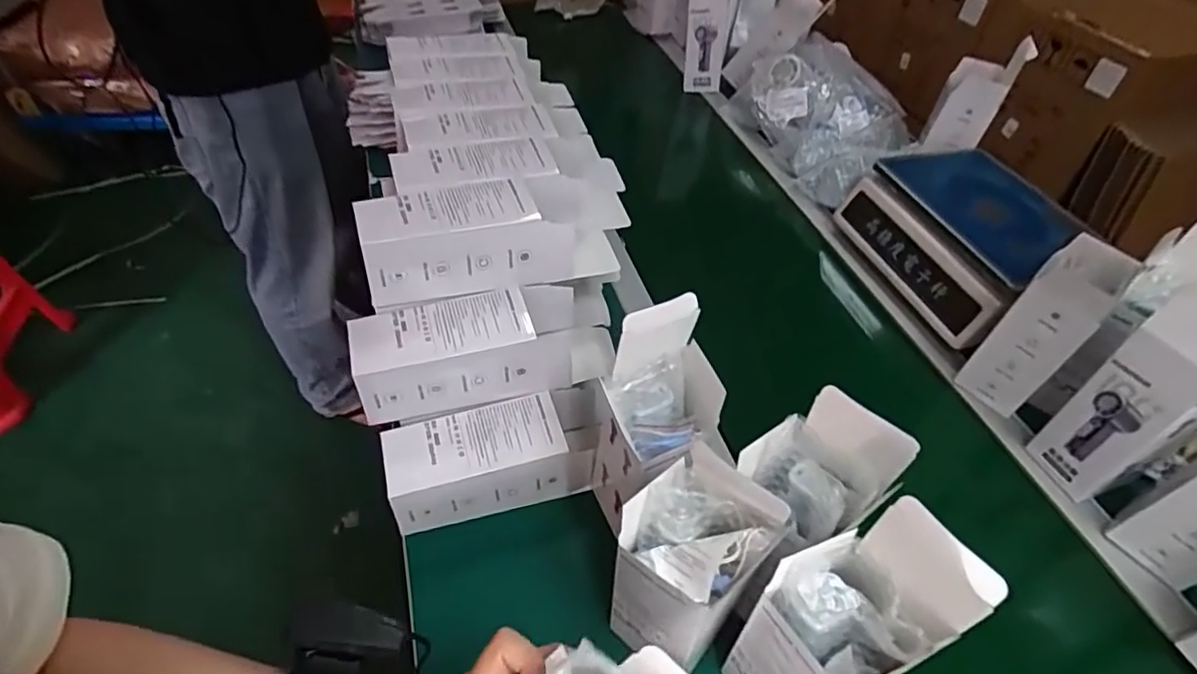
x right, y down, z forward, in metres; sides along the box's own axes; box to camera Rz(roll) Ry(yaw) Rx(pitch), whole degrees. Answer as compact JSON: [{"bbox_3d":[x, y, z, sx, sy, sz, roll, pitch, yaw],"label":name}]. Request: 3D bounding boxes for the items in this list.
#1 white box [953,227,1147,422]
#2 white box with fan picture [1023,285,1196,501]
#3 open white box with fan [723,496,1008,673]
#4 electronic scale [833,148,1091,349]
[{"bbox_3d":[0.484,-0.010,0.670,0.081,0.189,0.073,-35,57,-30],"label":"white box"},{"bbox_3d":[0.525,0.061,0.580,0.073,0.242,0.084,-16,50,-17],"label":"white box with fan picture"},{"bbox_3d":[0.154,0.203,0.415,0.095,0.232,0.076,-14,50,-16],"label":"open white box with fan"},{"bbox_3d":[0.492,-0.130,0.823,0.210,0.105,0.282,-12,49,-13],"label":"electronic scale"}]

